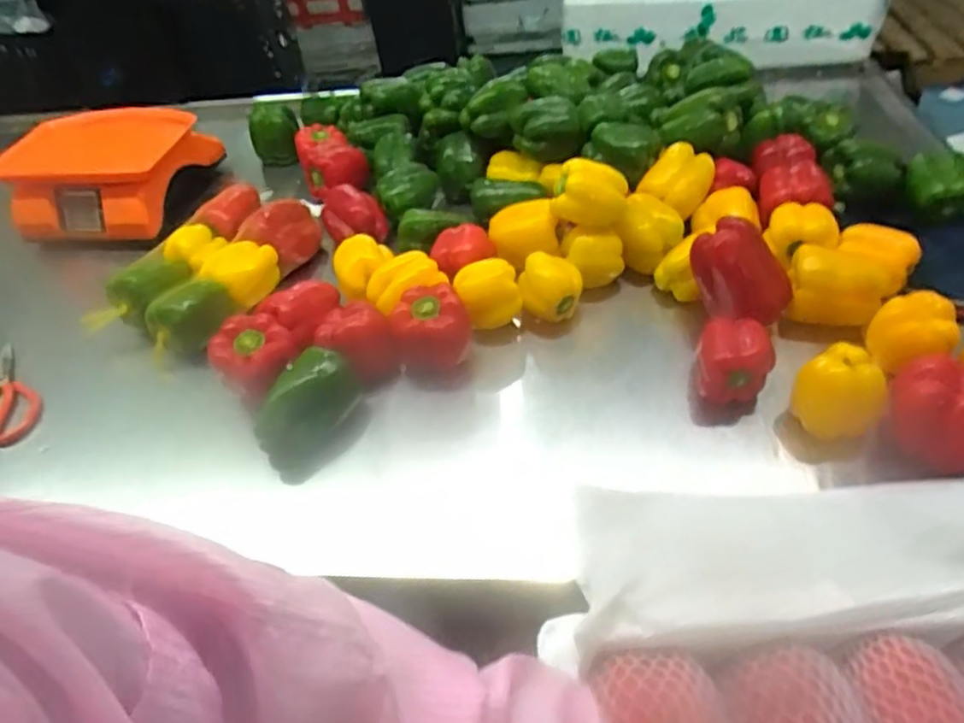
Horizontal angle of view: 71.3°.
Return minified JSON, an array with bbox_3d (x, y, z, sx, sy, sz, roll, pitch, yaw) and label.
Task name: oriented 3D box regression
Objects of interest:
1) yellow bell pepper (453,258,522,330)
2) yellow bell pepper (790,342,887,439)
[{"bbox_3d":[0.007,-0.087,0.836,0.078,0.062,0.067,-10,44,-3],"label":"yellow bell pepper"},{"bbox_3d":[0.360,0.037,0.677,0.067,0.077,0.068,-4,44,3],"label":"yellow bell pepper"}]

